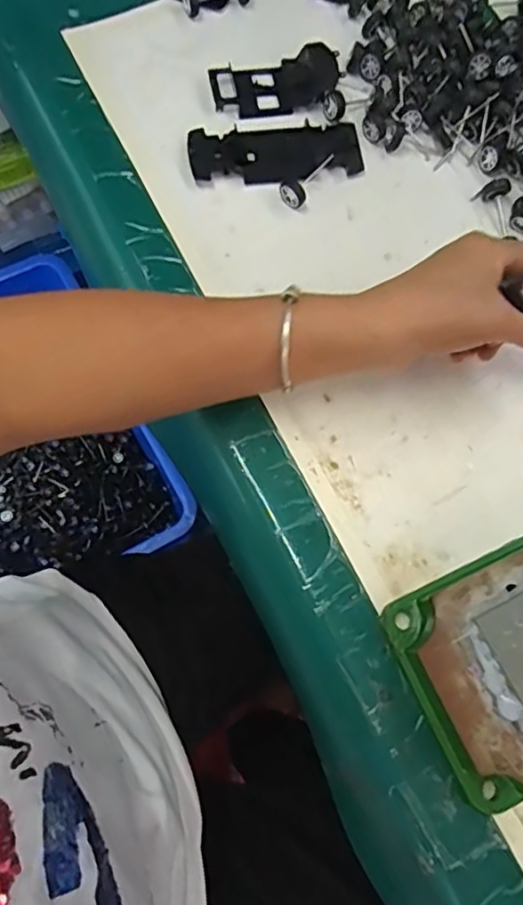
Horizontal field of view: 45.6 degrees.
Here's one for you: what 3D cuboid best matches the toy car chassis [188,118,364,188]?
[{"bbox_3d":[0.011,-0.219,0.455,0.124,0.010,0.051,-5,72,-5],"label":"toy car chassis"}]

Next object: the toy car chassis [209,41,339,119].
[{"bbox_3d":[0.010,-0.280,0.471,0.094,0.013,0.046,-12,73,-3],"label":"toy car chassis"}]

